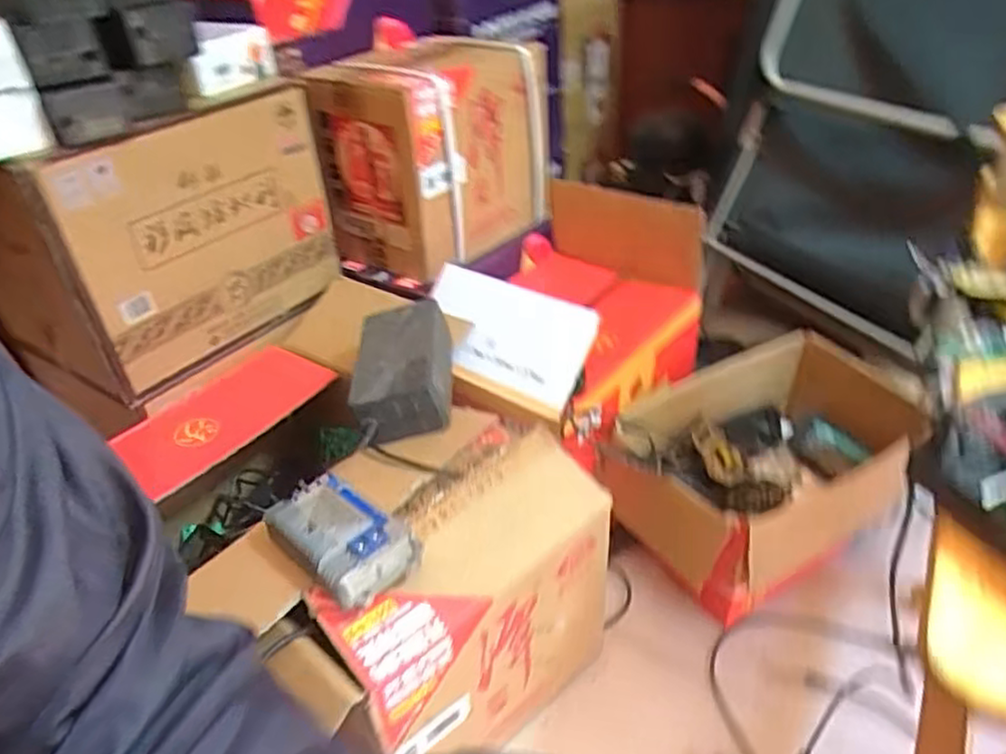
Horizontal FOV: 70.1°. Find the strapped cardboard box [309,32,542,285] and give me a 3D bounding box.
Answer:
[{"bbox_3d":[-0.093,-0.360,1.164,0.226,0.298,0.347,22,43,32],"label":"strapped cardboard box"}]

